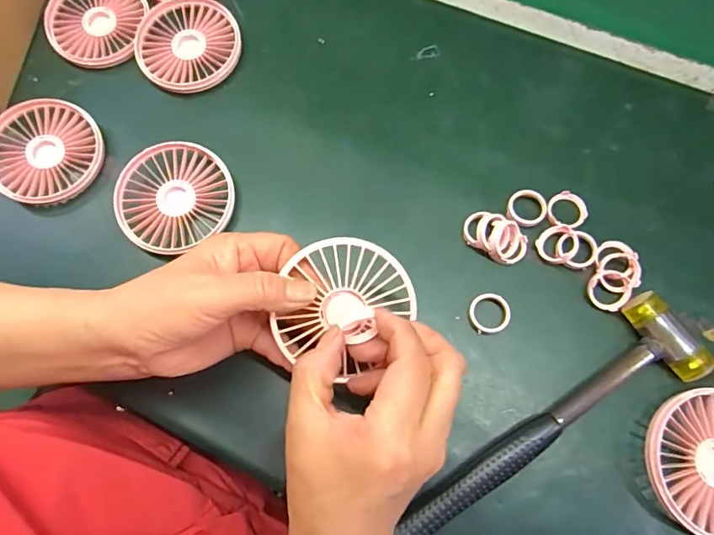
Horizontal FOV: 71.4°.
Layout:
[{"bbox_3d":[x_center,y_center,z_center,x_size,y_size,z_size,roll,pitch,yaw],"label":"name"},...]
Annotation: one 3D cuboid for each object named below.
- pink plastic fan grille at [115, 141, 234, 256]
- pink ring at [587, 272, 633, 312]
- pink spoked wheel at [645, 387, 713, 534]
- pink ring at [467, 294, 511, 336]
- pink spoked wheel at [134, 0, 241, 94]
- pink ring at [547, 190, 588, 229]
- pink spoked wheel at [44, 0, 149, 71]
[{"bbox_3d":[-0.138,-0.055,0.377,0.084,0.018,0.076,-28,73,-5],"label":"pink plastic fan grille"},{"bbox_3d":[0.177,0.015,0.348,0.029,0.008,0.027,-1,73,3],"label":"pink ring"},{"bbox_3d":[0.218,0.121,0.308,0.079,0.011,0.084,2,74,-7],"label":"pink spoked wheel"},{"bbox_3d":[0.092,0.032,0.349,0.028,0.010,0.027,-1,73,3],"label":"pink ring"},{"bbox_3d":[-0.143,-0.189,0.422,0.083,0.016,0.085,-1,73,3],"label":"pink spoked wheel"},{"bbox_3d":[0.155,-0.042,0.367,0.031,0.008,0.027,-40,75,-9],"label":"pink ring"},{"bbox_3d":[-0.226,-0.214,0.435,0.082,0.024,0.083,-17,73,-2],"label":"pink spoked wheel"}]

